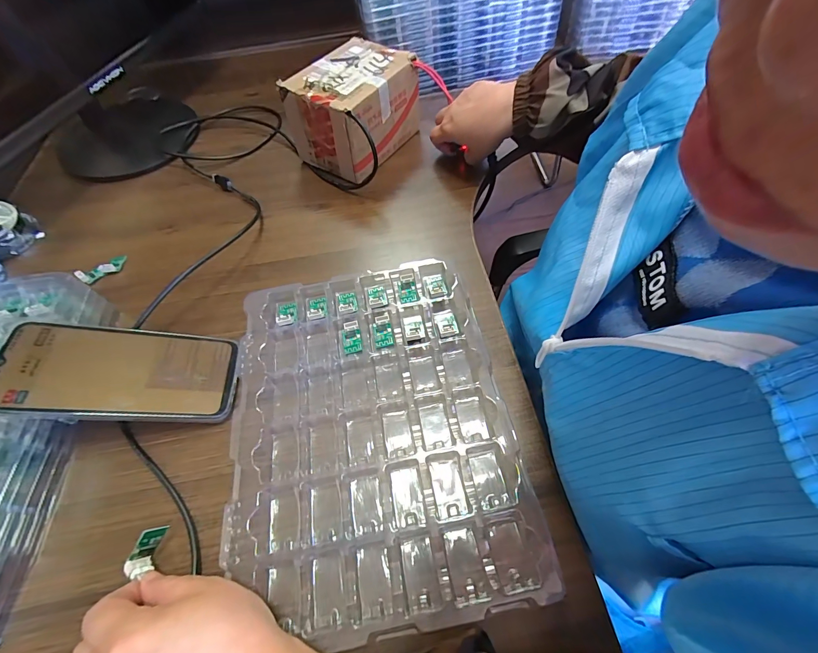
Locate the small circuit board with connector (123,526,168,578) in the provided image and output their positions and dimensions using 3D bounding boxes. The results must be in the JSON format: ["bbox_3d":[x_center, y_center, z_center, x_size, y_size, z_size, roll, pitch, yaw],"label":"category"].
[{"bbox_3d":[-0.174,0.147,0.238,0.013,0.015,0.028,4,57,8],"label":"small circuit board with connector"}]

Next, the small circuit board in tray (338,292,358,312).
[{"bbox_3d":[-0.060,-0.024,0.353,0.017,0.006,0.027,-15,56,-5],"label":"small circuit board in tray"}]

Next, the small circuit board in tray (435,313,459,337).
[{"bbox_3d":[0.034,-0.002,0.331,0.018,0.008,0.027,-12,56,-3],"label":"small circuit board in tray"}]

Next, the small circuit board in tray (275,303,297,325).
[{"bbox_3d":[-0.118,-0.013,0.349,0.020,0.007,0.026,-17,57,-6],"label":"small circuit board in tray"}]

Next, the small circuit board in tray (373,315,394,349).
[{"bbox_3d":[-0.024,0.005,0.333,0.017,0.004,0.030,-13,76,5],"label":"small circuit board in tray"}]

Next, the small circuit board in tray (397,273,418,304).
[{"bbox_3d":[-0.002,-0.037,0.357,0.017,0.004,0.028,-11,79,8],"label":"small circuit board in tray"}]

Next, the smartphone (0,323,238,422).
[{"bbox_3d":[-0.226,0.037,0.288,0.158,0.007,0.076,8,54,-20],"label":"smartphone"}]

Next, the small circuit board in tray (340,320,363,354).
[{"bbox_3d":[-0.053,0.009,0.330,0.018,0.008,0.028,-15,77,-1],"label":"small circuit board in tray"}]

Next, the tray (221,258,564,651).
[{"bbox_3d":[-0.032,0.066,0.287,0.209,0.018,0.272,-11,56,-2],"label":"tray"}]

